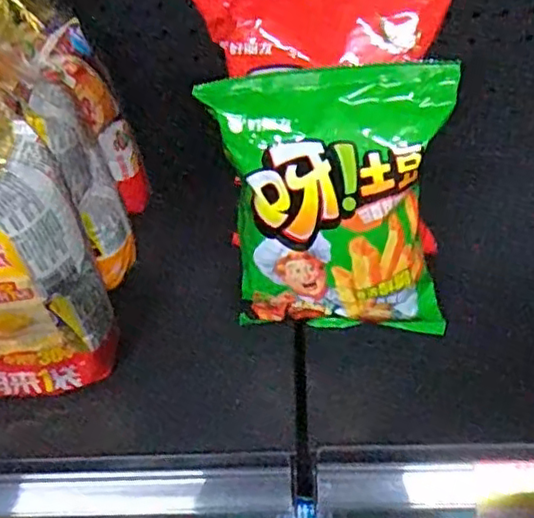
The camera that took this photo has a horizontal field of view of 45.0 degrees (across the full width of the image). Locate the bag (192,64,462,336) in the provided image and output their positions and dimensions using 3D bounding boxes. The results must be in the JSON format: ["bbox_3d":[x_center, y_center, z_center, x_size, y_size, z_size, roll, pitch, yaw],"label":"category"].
[{"bbox_3d":[0.043,-0.028,0.420,0.143,0.176,0.056,1,41,8],"label":"bag"}]

